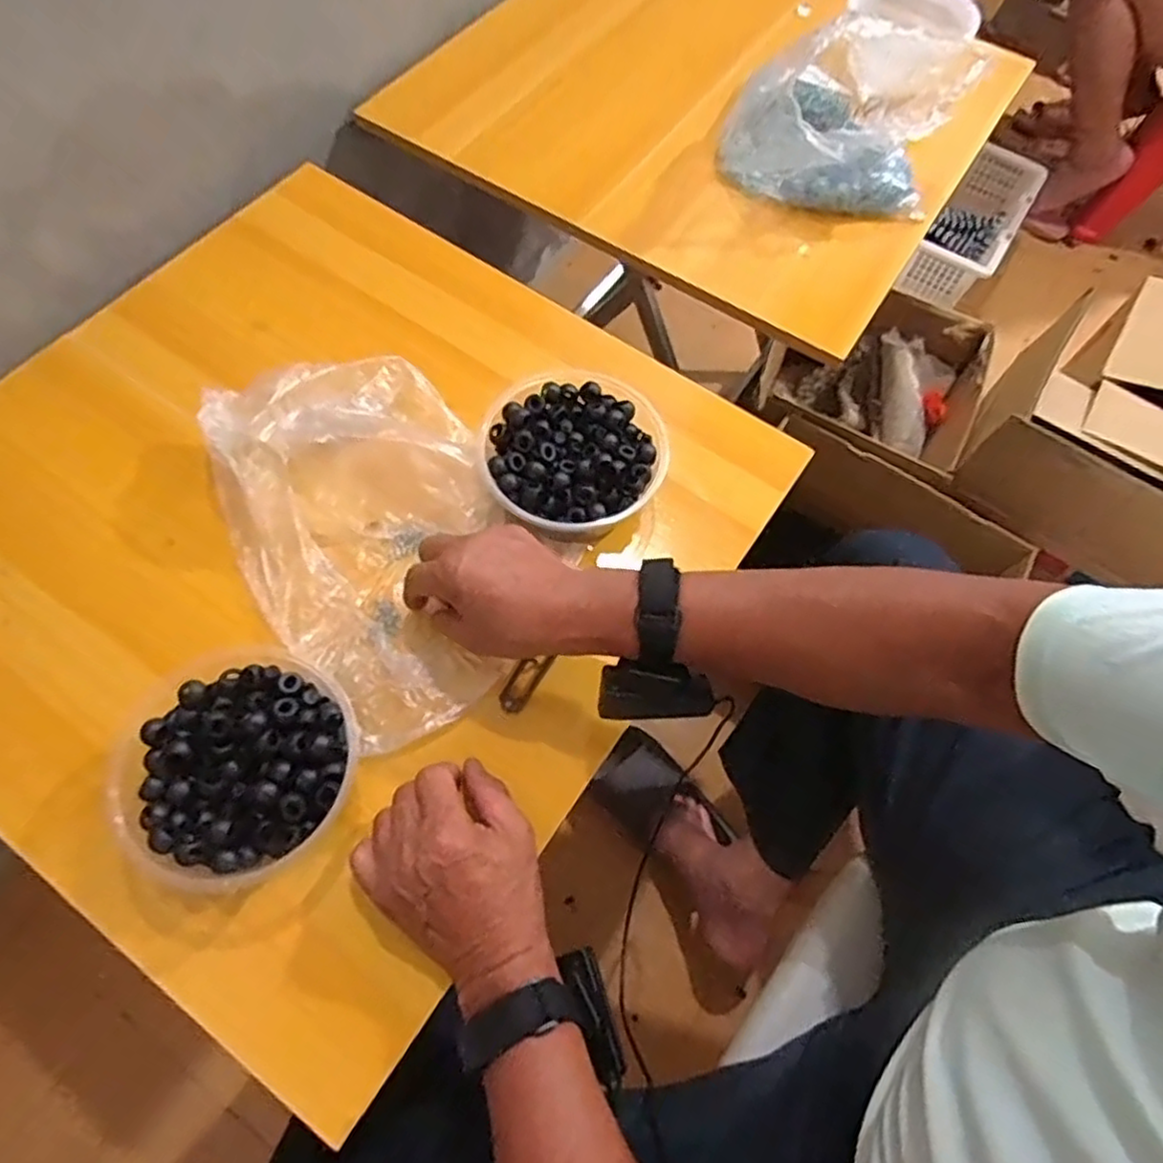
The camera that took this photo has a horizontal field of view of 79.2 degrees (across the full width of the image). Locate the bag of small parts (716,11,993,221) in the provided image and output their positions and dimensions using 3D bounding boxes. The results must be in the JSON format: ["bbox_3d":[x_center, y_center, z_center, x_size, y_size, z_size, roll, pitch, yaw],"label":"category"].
[{"bbox_3d":[0.268,-0.486,0.720,0.221,0.147,0.174,17,65,4],"label":"bag of small parts"}]

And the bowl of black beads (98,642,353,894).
[{"bbox_3d":[-0.220,0.116,0.453,0.142,0.048,0.137,1,65,-3],"label":"bowl of black beads"}]

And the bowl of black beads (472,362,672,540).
[{"bbox_3d":[-0.012,-0.096,0.561,0.137,0.054,0.137,1,65,-3],"label":"bowl of black beads"}]

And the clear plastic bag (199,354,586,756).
[{"bbox_3d":[-0.151,-0.044,0.527,0.199,0.064,0.287,-35,72,-17],"label":"clear plastic bag"}]

